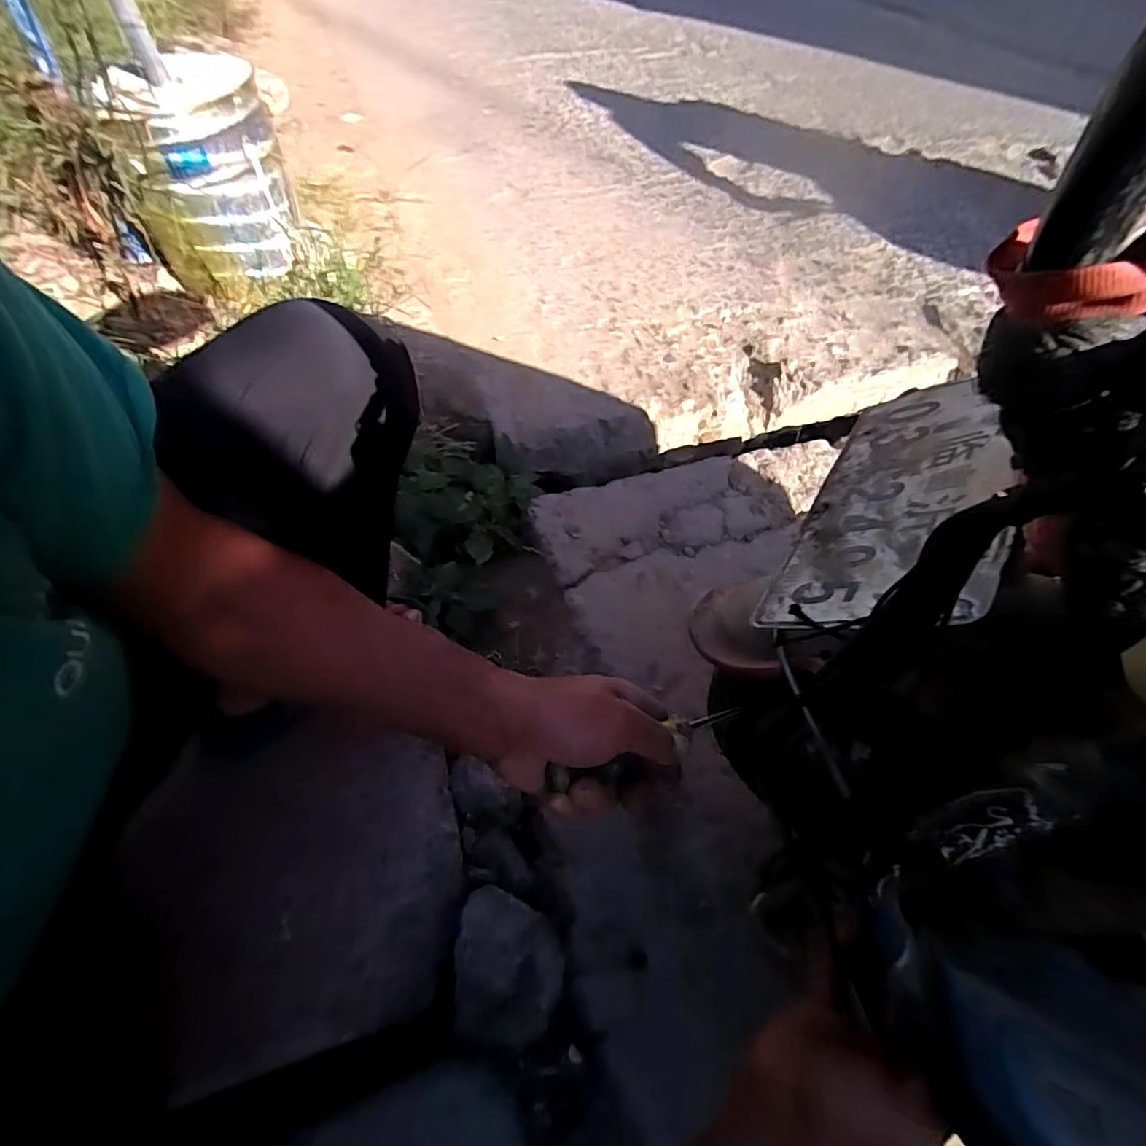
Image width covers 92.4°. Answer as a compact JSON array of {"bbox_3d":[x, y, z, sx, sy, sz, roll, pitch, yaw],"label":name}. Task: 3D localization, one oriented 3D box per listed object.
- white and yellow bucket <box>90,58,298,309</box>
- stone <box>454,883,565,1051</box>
[{"bbox_3d":[-0.639,-0.699,0.981,0.232,0.275,0.264,-9,54,-9],"label":"white and yellow bucket"},{"bbox_3d":[-0.060,0.369,0.519,0.098,0.060,0.121,1,53,-1],"label":"stone"}]

